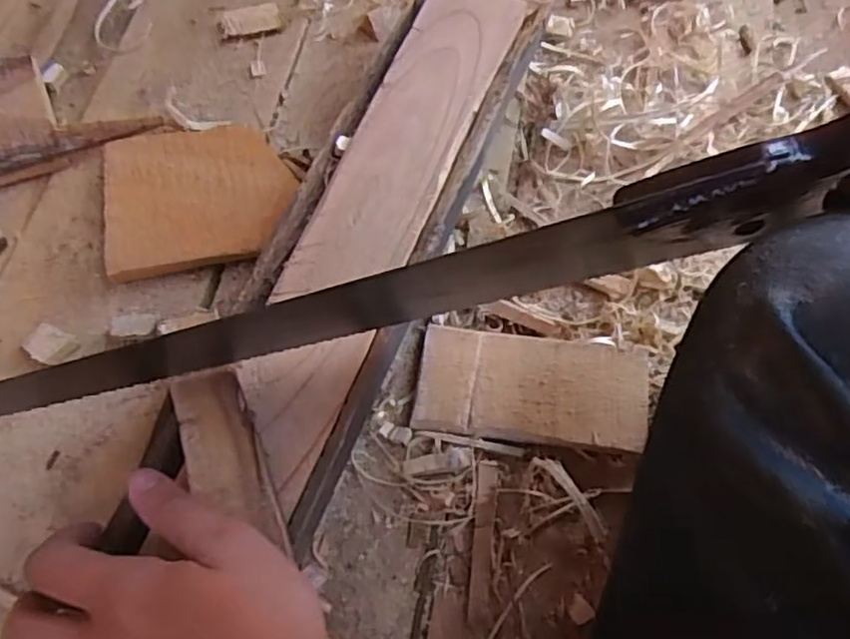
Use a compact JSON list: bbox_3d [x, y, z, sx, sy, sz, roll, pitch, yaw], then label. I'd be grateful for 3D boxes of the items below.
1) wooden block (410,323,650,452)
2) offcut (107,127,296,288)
[{"bbox_3d":[0.061,0.039,0.378,0.127,0.016,0.059,7,68,0],"label":"wooden block"},{"bbox_3d":[-0.141,-0.075,0.412,0.112,0.020,0.093,-9,69,-7],"label":"offcut"}]

